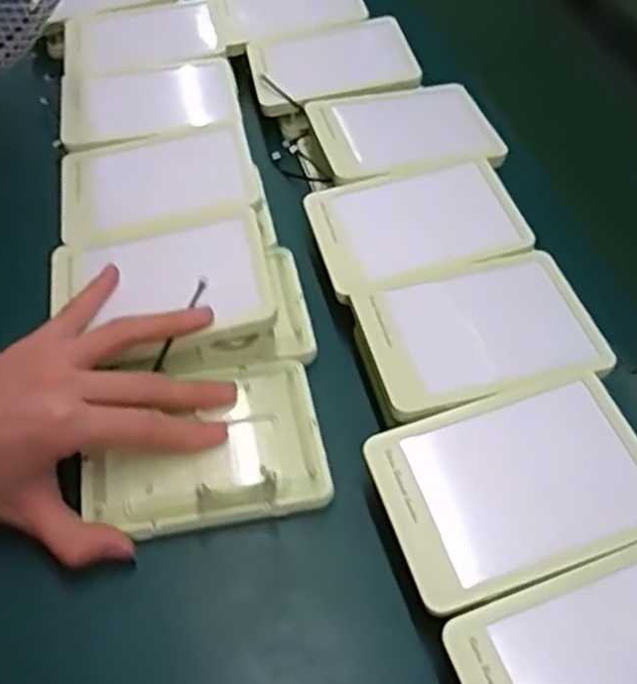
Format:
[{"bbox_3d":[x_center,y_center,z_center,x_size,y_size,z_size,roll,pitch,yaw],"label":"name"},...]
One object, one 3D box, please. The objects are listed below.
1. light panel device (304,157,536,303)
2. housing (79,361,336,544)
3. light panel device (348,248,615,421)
[{"bbox_3d":[0.067,-0.081,0.515,0.138,0.014,0.101,-15,53,-3],"label":"light panel device"},{"bbox_3d":[-0.065,0.056,0.426,0.133,0.020,0.098,-8,51,-11],"label":"housing"},{"bbox_3d":[0.095,-0.010,0.449,0.131,0.022,0.101,-8,51,-11],"label":"light panel device"}]

